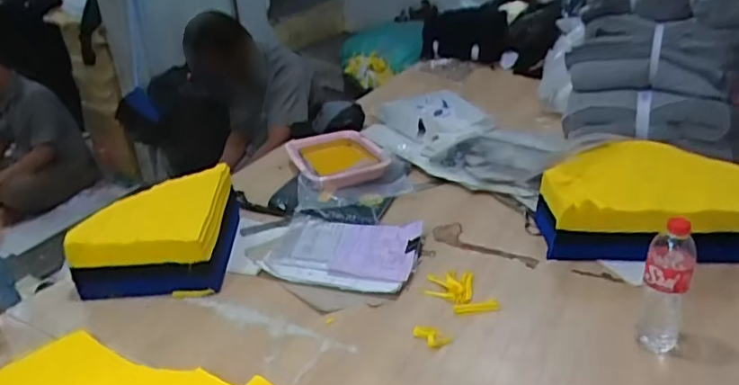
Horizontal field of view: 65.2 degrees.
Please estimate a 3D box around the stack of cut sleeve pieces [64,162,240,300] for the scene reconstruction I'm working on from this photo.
[{"bbox_3d":[-0.415,0.072,1.163,0.254,0.165,0.291,-5,26,-4],"label":"stack of cut sleeve pieces"}]

